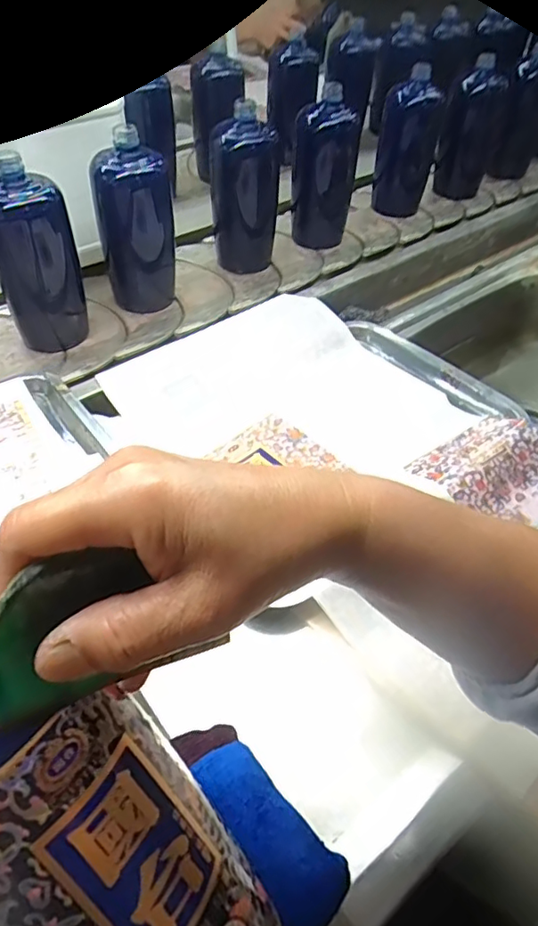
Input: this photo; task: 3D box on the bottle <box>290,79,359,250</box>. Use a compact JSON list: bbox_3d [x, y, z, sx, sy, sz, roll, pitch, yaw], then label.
[{"bbox_3d":[0.073,-0.393,0.776,0.055,0.182,0.065,-29,54,-26],"label":"bottle"}]

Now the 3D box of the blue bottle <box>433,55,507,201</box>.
[{"bbox_3d":[0.325,-0.544,0.925,0.084,0.186,0.064,21,50,16],"label":"blue bottle"}]

